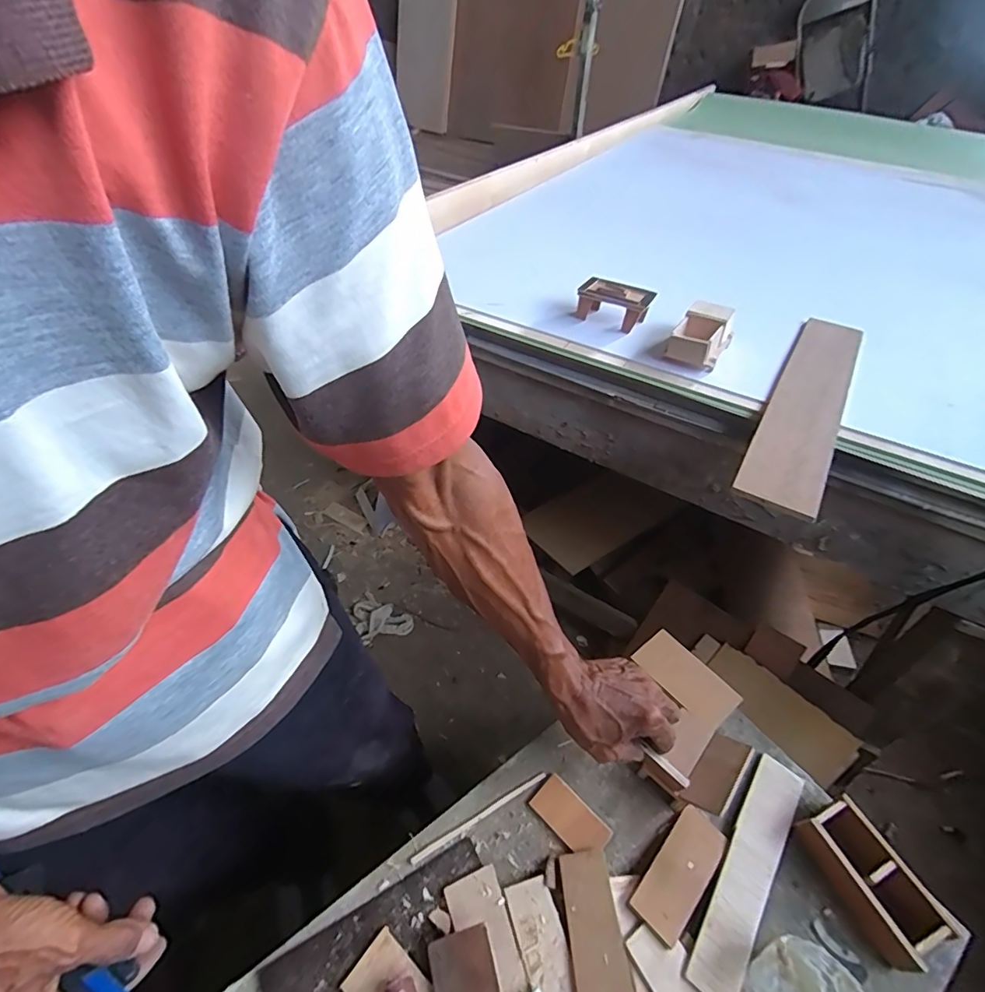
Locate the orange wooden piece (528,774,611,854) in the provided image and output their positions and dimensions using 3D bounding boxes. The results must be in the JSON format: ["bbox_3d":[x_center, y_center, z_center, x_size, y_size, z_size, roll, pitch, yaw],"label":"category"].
[{"bbox_3d":[0.074,0.307,0.481,0.073,0.005,0.039,36,55,28],"label":"orange wooden piece"}]

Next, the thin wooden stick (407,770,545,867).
[{"bbox_3d":[-0.011,0.307,0.483,0.144,0.004,0.006,-22,51,-21],"label":"thin wooden stick"}]

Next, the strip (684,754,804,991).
[{"bbox_3d":[0.233,0.334,0.453,0.041,0.012,0.213,30,52,24],"label":"strip"}]

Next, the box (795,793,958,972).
[{"bbox_3d":[0.331,0.337,0.443,0.058,0.036,0.108,-17,49,-18],"label":"box"}]

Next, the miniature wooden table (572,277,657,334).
[{"bbox_3d":[0.195,-0.310,0.812,0.114,0.056,0.054,23,50,19],"label":"miniature wooden table"}]

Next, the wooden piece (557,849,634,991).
[{"bbox_3d":[0.084,0.361,0.415,0.045,0.004,0.113,-2,46,-5],"label":"wooden piece"}]

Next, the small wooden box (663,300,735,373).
[{"bbox_3d":[0.308,-0.236,0.735,0.071,0.051,0.102,28,51,22],"label":"small wooden box"}]

